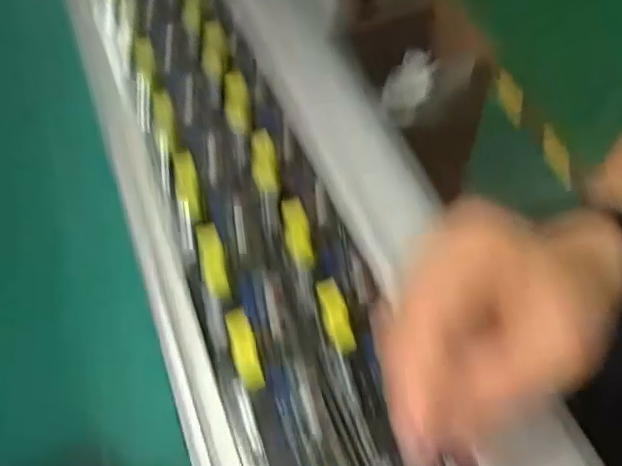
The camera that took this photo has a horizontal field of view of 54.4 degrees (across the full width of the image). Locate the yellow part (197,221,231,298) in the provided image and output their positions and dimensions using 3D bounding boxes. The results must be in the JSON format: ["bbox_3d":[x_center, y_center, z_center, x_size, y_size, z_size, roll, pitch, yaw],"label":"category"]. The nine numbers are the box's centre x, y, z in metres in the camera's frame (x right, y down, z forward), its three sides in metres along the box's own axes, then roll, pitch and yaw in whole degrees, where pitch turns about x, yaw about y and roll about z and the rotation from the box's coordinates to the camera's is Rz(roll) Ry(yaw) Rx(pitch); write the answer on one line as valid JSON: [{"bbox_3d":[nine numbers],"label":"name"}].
[{"bbox_3d":[-0.050,0.014,0.308,0.013,0.007,0.040,-12,75,-12],"label":"yellow part"}]

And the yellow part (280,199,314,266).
[{"bbox_3d":[-0.007,0.000,0.316,0.012,0.011,0.040,-9,57,-3],"label":"yellow part"}]

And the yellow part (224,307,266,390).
[{"bbox_3d":[-0.032,0.054,0.289,0.012,0.004,0.043,-14,57,-7],"label":"yellow part"}]

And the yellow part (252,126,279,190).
[{"bbox_3d":[-0.026,-0.040,0.338,0.013,0.007,0.038,-6,72,-8],"label":"yellow part"}]

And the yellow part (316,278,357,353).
[{"bbox_3d":[0.012,0.040,0.291,0.012,0.006,0.036,-13,70,-13],"label":"yellow part"}]

